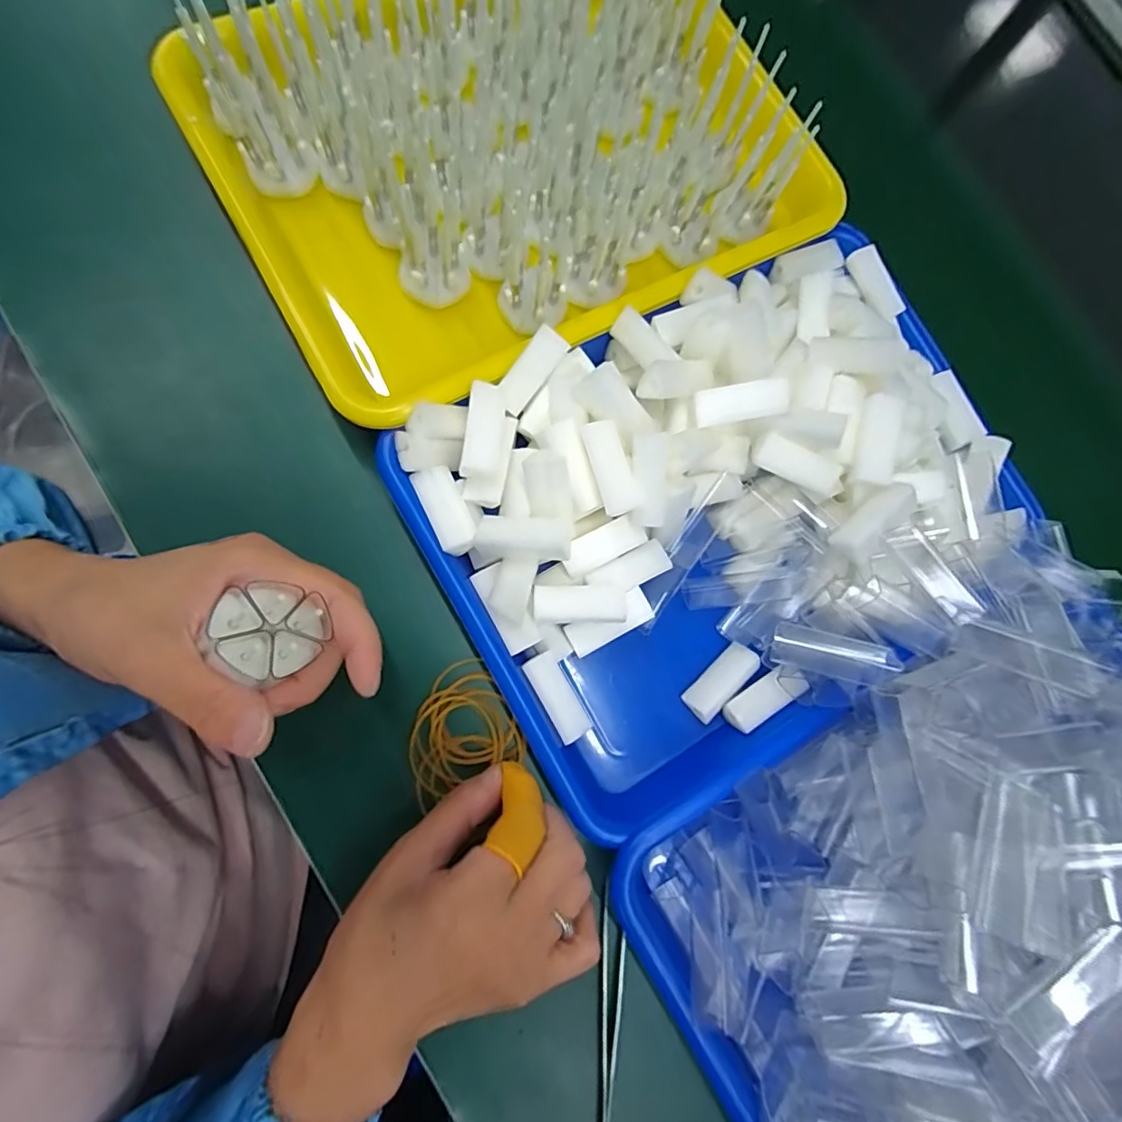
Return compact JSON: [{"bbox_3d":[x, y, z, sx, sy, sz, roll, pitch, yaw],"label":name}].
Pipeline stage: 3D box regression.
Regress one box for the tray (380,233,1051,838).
[{"bbox_3d":[0.100,-0.033,0.294,0.323,0.066,0.234,-28,85,-13],"label":"tray"}]

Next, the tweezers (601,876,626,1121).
[{"bbox_3d":[0.025,0.231,0.269,0.011,0.008,0.128,4,79,-8],"label":"tweezers"}]

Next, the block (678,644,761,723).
[{"bbox_3d":[0.088,0.066,0.299,0.046,0.008,0.019,-41,88,-14],"label":"block"}]

